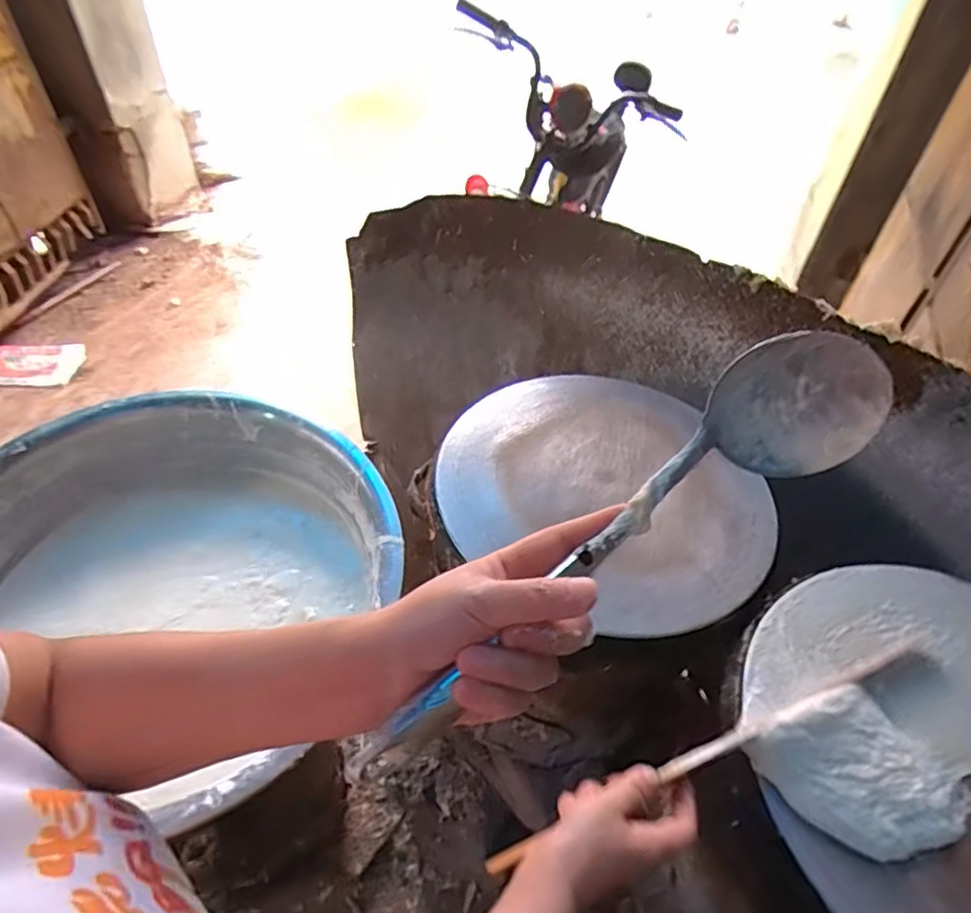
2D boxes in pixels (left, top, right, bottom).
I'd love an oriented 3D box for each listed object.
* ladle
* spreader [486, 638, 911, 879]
[{"bbox_3d":[0.072,0.042,0.320,0.328,0.077,0.065,-33,56,-14],"label":"ladle"},{"bbox_3d":[0.201,0.227,0.493,0.431,0.040,0.019,-18,51,-16],"label":"spreader"}]

